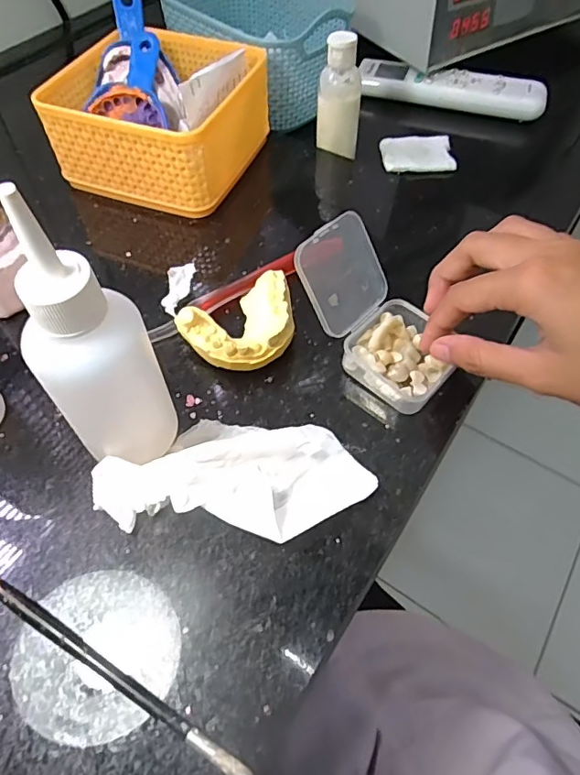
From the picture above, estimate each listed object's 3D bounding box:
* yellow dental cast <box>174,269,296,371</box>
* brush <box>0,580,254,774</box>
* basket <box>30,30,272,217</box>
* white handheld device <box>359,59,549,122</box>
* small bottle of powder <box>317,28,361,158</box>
[{"bbox_3d":[-0.025,-0.033,0.297,0.064,0.027,0.048,-29,61,-18],"label":"yellow dental cast"},{"bbox_3d":[-0.097,0.103,0.217,0.190,0.006,0.006,26,60,17],"label":"brush"},{"bbox_3d":[-0.096,-0.205,0.392,0.132,0.068,0.134,19,58,13],"label":"basket"},{"bbox_3d":[0.153,-0.286,0.494,0.173,0.019,0.051,15,57,10],"label":"white handheld device"},{"bbox_3d":[0.038,-0.225,0.398,0.032,0.079,0.023,6,56,4],"label":"small bottle of powder"}]

